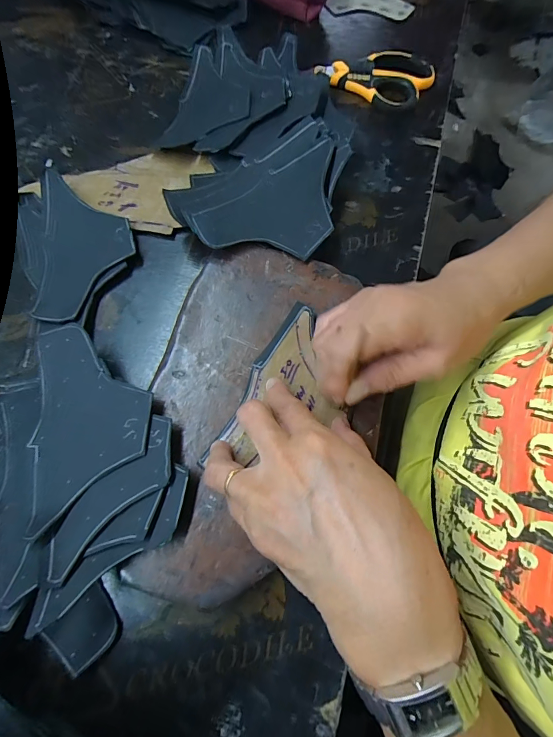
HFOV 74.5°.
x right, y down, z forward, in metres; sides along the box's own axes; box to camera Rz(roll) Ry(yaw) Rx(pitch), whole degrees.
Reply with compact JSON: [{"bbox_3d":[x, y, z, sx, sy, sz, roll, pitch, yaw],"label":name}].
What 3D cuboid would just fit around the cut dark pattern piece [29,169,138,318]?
[{"bbox_3d":[-0.167,-0.107,0.320,0.073,0.008,0.135,-1,77,-4],"label":"cut dark pattern piece"}]

